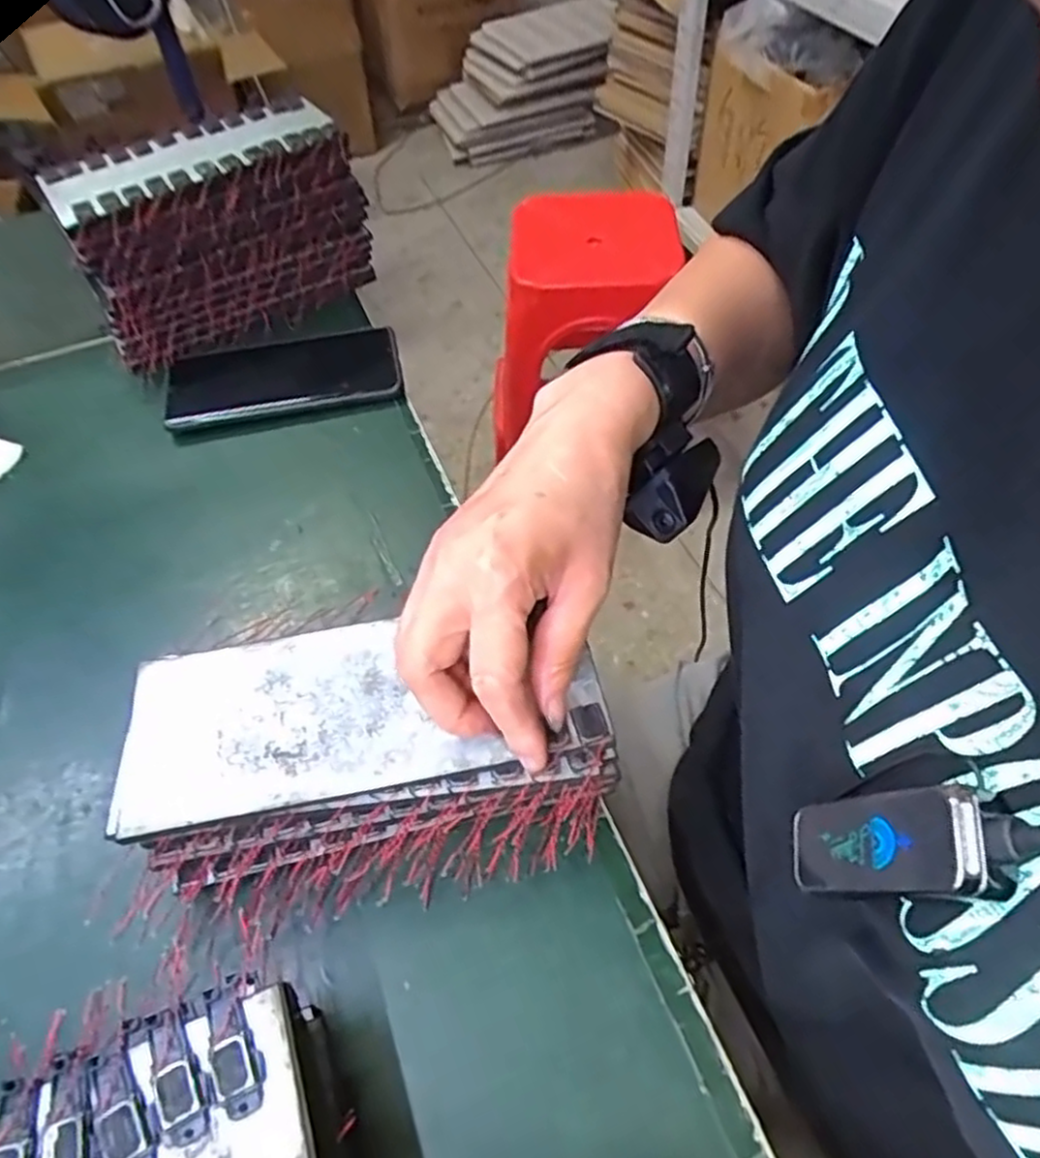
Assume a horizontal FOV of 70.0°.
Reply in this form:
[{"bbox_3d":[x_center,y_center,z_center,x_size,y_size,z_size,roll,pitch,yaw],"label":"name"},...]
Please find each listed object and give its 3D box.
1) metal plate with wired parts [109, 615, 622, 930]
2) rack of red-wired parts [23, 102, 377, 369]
[{"bbox_3d":[-0.064,0.081,0.333,0.200,0.057,0.107,-9,54,-3],"label":"metal plate with wired parts"},{"bbox_3d":[-0.221,-0.258,0.556,0.202,0.125,0.086,-30,59,-18],"label":"rack of red-wired parts"}]

